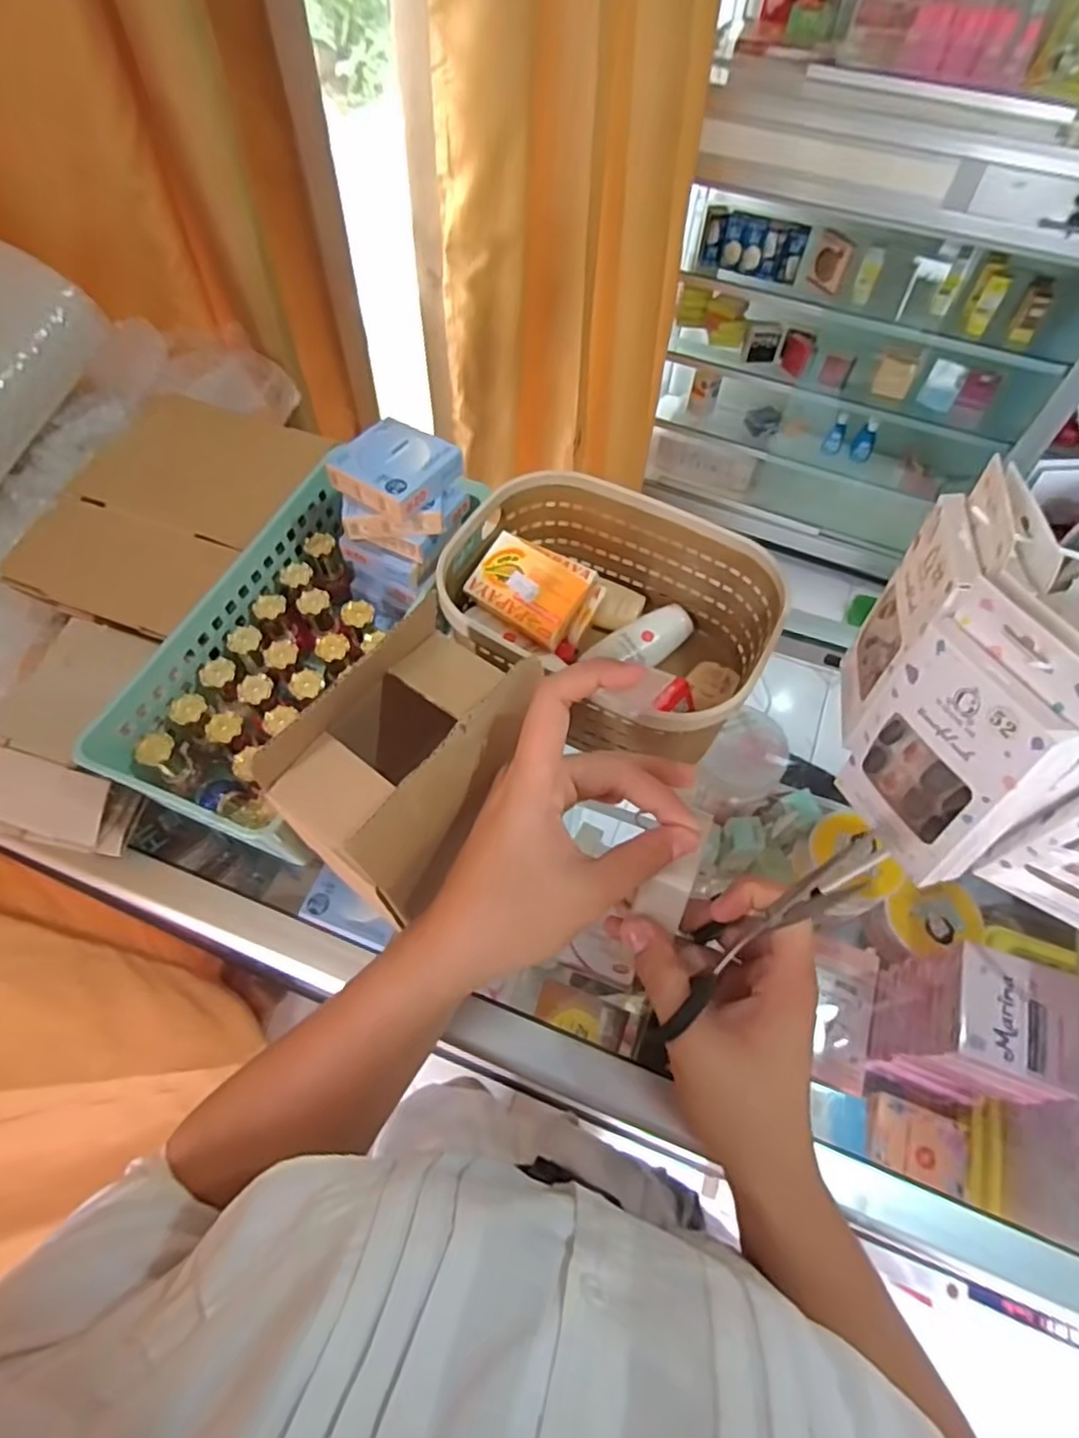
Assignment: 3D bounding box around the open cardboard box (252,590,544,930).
[{"bbox_3d":[-0.066,0.020,0.341,0.098,0.083,0.127,37,65,19],"label":"open cardboard box"}]

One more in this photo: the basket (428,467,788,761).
[{"bbox_3d":[0.040,-0.071,0.463,0.210,0.097,0.153,25,61,13],"label":"basket"}]

